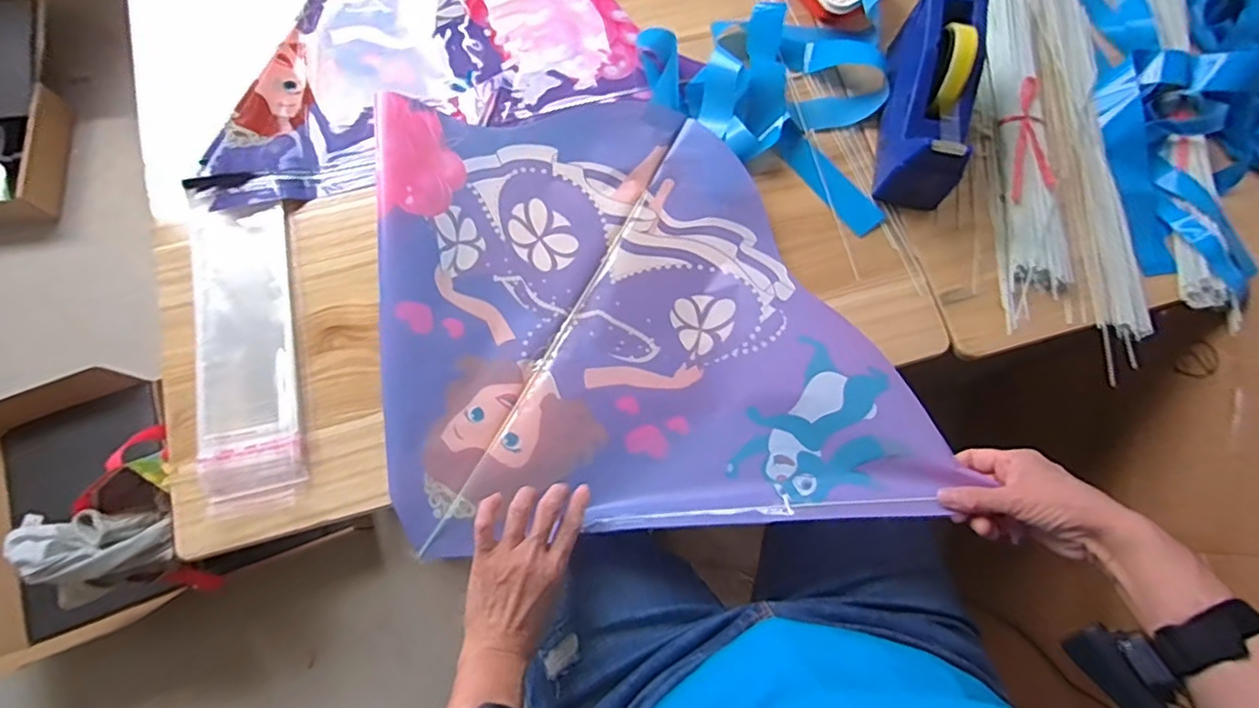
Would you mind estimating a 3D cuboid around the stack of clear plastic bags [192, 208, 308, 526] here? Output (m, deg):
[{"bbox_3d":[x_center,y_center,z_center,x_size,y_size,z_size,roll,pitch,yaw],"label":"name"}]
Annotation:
[{"bbox_3d":[-0.375,-0.003,0.592,0.091,0.011,0.306,-12,77,-5],"label":"stack of clear plastic bags"}]

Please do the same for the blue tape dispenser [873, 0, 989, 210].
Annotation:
[{"bbox_3d":[0.314,-0.266,0.637,0.070,0.102,0.203,10,76,1],"label":"blue tape dispenser"}]

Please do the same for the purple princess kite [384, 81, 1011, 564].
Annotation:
[{"bbox_3d":[0.001,-0.060,0.598,0.490,0.065,0.450,-4,76,-3],"label":"purple princess kite"}]

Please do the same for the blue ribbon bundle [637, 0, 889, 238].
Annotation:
[{"bbox_3d":[0.183,-0.312,0.667,0.312,0.049,0.230,32,77,6],"label":"blue ribbon bundle"}]

